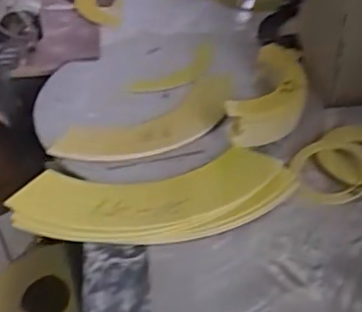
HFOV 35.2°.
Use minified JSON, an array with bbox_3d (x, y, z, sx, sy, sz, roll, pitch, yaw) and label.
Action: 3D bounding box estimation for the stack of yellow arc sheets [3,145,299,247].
[{"bbox_3d":[-0.030,0.052,0.702,0.342,0.032,0.118,-7,39,-8],"label":"stack of yellow arc sheets"}]

